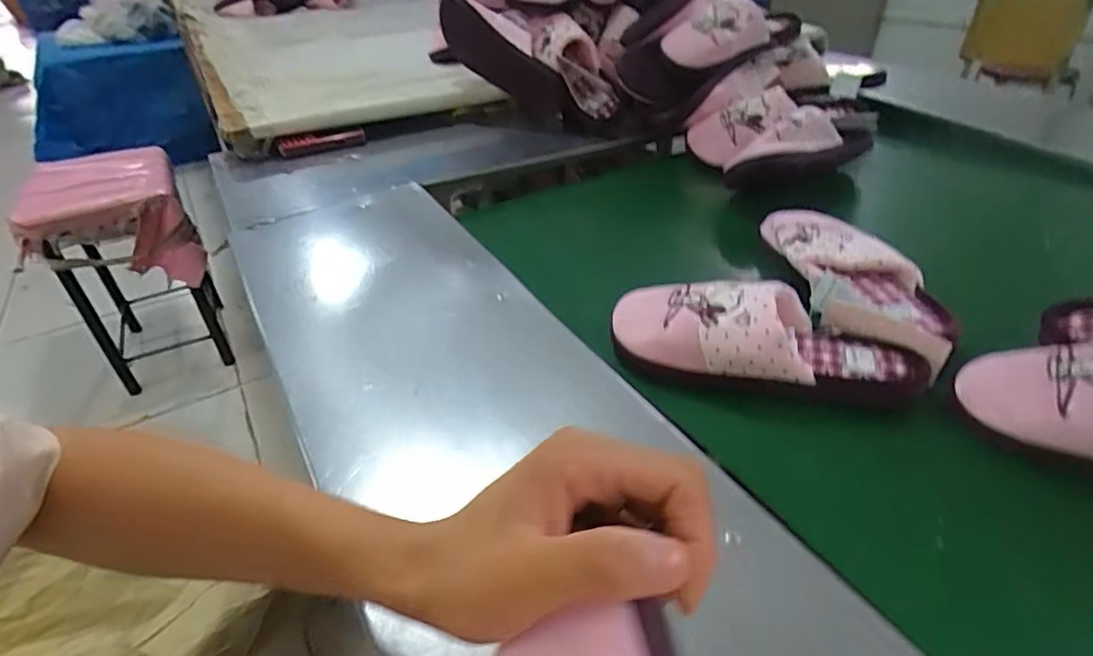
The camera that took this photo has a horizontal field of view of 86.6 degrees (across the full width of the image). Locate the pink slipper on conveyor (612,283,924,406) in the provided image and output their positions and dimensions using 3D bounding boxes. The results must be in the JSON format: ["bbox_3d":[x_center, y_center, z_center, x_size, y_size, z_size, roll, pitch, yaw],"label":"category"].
[{"bbox_3d":[0.178,0.007,0.489,0.250,0.062,0.090,11,38,17],"label":"pink slipper on conveyor"}]

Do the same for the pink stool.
[{"bbox_3d":[-1.044,-0.149,1.484,0.305,0.494,0.361,-23,41,-27],"label":"pink stool"}]

